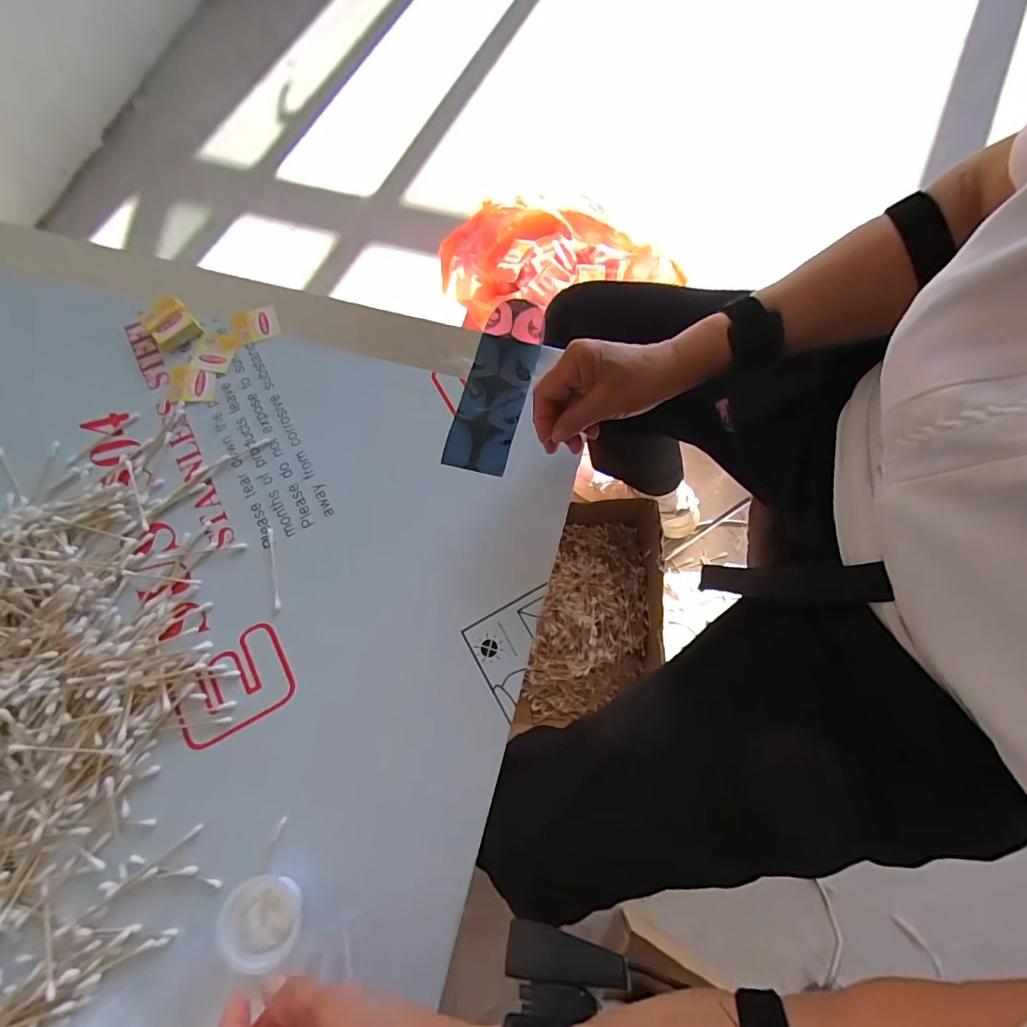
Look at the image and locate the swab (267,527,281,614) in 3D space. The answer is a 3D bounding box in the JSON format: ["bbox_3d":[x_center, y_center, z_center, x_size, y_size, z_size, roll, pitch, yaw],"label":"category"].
[{"bbox_3d":[-0.208,0.047,0.436,0.006,0.004,0.077,-12,73,-6],"label":"swab"}]

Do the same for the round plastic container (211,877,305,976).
[{"bbox_3d":[-0.174,0.282,0.350,0.053,0.025,0.049,0,73,1],"label":"round plastic container"}]

